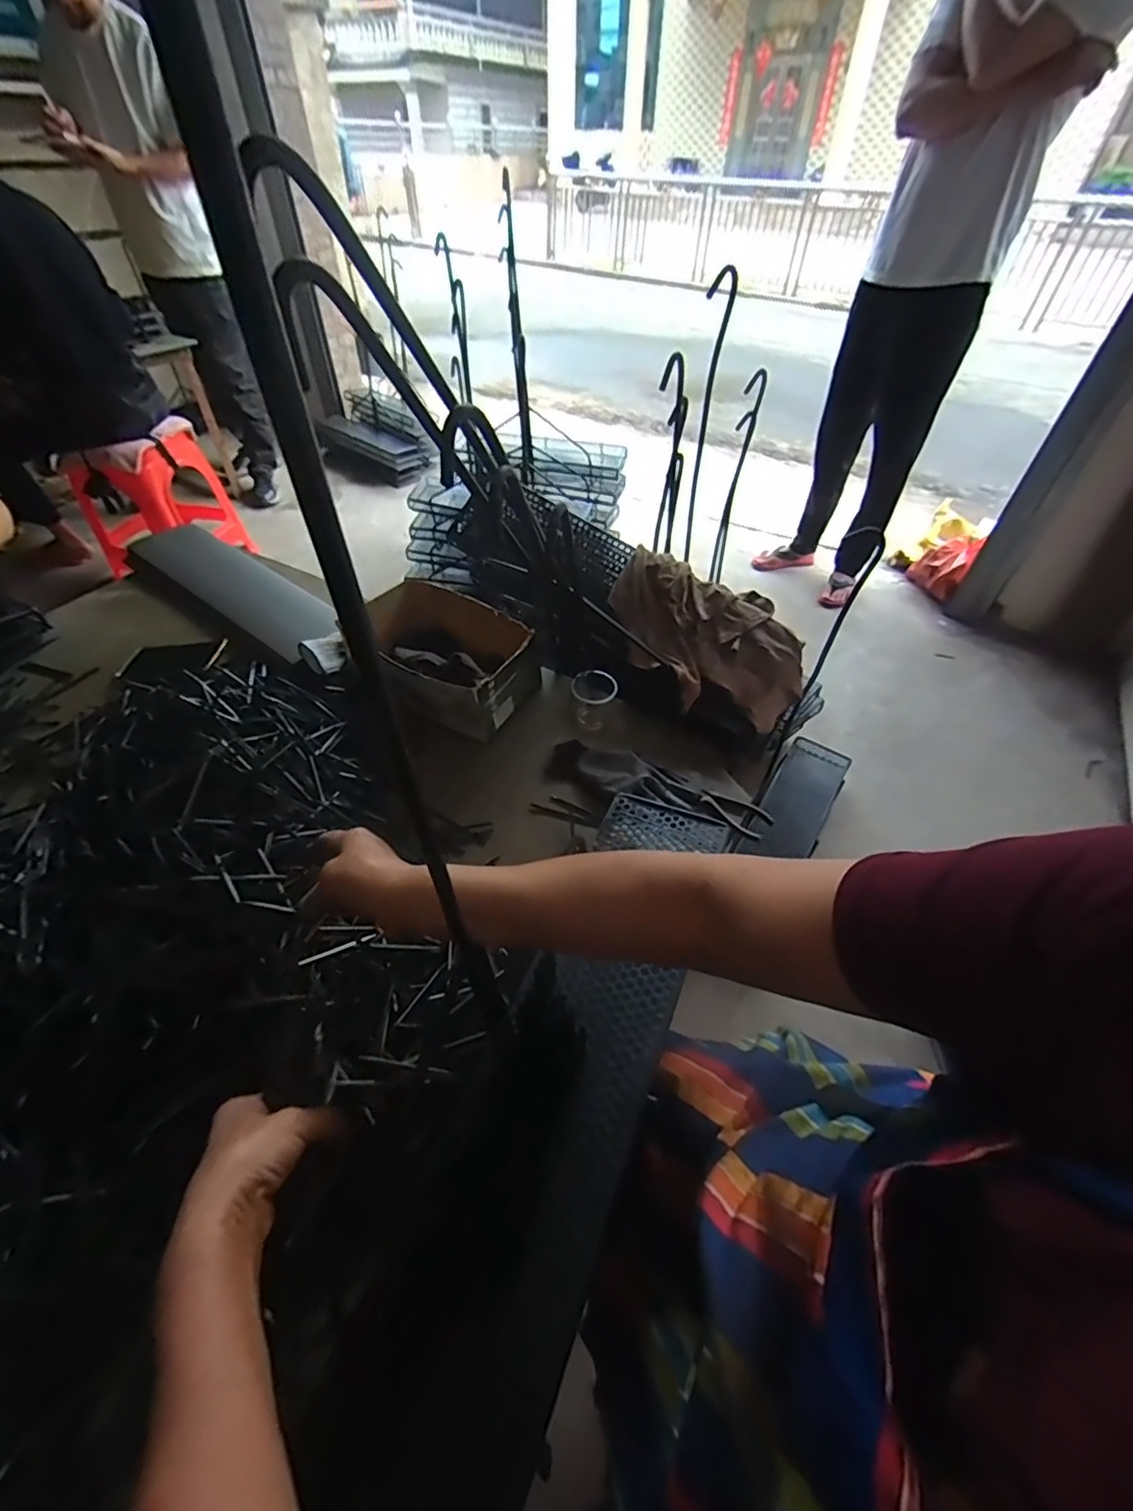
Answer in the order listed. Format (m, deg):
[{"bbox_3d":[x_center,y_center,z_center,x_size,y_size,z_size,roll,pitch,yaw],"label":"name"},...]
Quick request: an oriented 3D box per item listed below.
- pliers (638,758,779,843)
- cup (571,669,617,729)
[{"bbox_3d":[0.193,0.061,0.783,0.185,0.024,0.060,22,51,18],"label":"pliers"},{"bbox_3d":[0.044,-0.093,0.886,0.073,0.072,0.069,7,48,5],"label":"cup"}]

